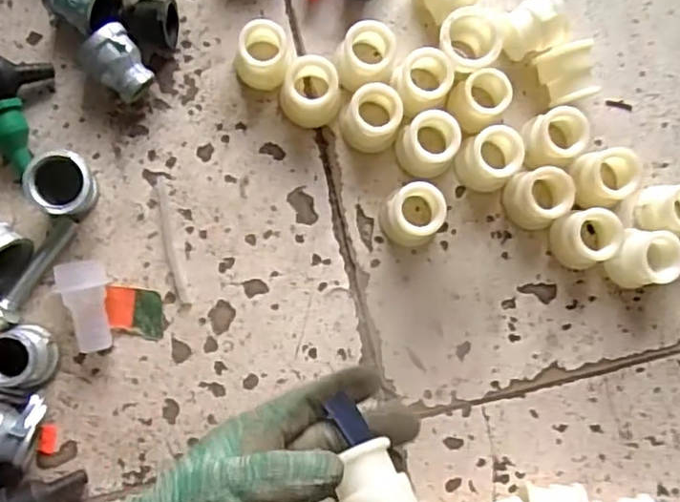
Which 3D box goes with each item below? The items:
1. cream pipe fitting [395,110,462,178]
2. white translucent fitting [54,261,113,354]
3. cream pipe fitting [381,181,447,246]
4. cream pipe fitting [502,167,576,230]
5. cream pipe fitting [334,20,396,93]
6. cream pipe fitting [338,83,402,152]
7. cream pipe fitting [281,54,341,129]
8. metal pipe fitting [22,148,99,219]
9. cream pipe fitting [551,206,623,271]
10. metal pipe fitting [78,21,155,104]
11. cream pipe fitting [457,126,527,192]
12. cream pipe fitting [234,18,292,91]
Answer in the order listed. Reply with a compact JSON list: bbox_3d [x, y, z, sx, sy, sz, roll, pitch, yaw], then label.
[{"bbox_3d":[0.063,-0.074,0.459,0.040,0.037,0.038,0,85,-5],"label":"cream pipe fitting"},{"bbox_3d":[-0.165,0.036,0.429,0.028,0.023,0.059,-11,101,-6],"label":"white translucent fitting"},{"bbox_3d":[0.051,-0.026,0.453,0.037,0.039,0.039,0,85,-5],"label":"cream pipe fitting"},{"bbox_3d":[0.140,-0.037,0.463,0.035,0.040,0.039,-17,86,-7],"label":"cream pipe fitting"},{"bbox_3d":[0.017,-0.136,0.460,0.037,0.040,0.037,-1,85,-5],"label":"cream pipe fitting"},{"bbox_3d":[0.022,-0.093,0.457,0.037,0.036,0.039,0,85,-5],"label":"cream pipe fitting"},{"bbox_3d":[-0.019,-0.110,0.455,0.040,0.036,0.038,0,85,-5],"label":"cream pipe fitting"},{"bbox_3d":[-0.182,-0.044,0.429,0.037,0.040,0.039,0,85,-5],"label":"metal pipe fitting"},{"bbox_3d":[0.174,-0.008,0.464,0.037,0.037,0.039,0,85,-5],"label":"cream pipe fitting"},{"bbox_3d":[-0.149,-0.123,0.443,0.035,0.042,0.040,-39,89,-7],"label":"metal pipe fitting"},{"bbox_3d":[0.107,-0.065,0.465,0.039,0.040,0.040,0,85,-5],"label":"cream pipe fitting"},{"bbox_3d":[-0.054,-0.132,0.454,0.036,0.036,0.042,-15,86,-6],"label":"cream pipe fitting"}]

